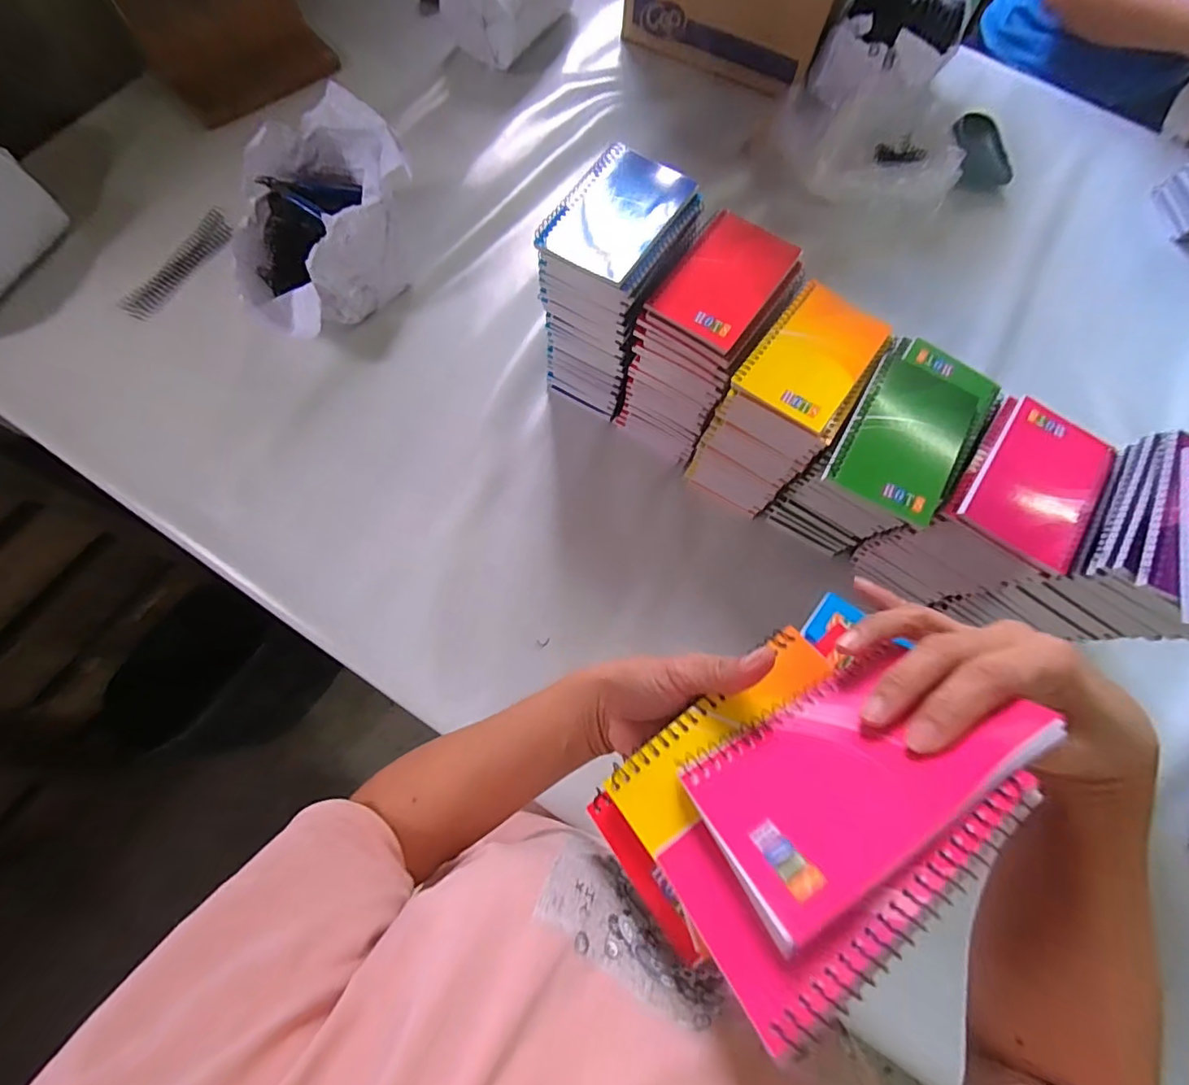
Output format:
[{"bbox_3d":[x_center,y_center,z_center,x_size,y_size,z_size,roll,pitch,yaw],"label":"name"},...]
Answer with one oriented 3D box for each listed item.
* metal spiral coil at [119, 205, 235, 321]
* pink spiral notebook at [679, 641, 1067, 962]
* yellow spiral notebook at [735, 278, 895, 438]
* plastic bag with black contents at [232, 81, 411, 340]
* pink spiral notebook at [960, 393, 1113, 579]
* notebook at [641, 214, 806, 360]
[{"bbox_3d":[-0.497,-0.334,0.619,0.024,0.021,0.169,28,76,5],"label":"metal spiral coil"},{"bbox_3d":[0.105,0.094,0.222,0.125,0.089,0.007,-31,112,-8],"label":"pink spiral notebook"},{"bbox_3d":[0.183,-0.157,0.426,0.082,0.012,0.134,36,75,8],"label":"yellow spiral notebook"},{"bbox_3d":[-0.303,-0.354,0.588,0.160,0.108,0.246,27,74,6],"label":"plastic bag with black contents"},{"bbox_3d":[0.350,-0.047,0.405,0.082,0.014,0.130,36,75,8],"label":"pink spiral notebook"},{"bbox_3d":[0.112,-0.227,0.441,0.084,0.008,0.131,34,75,8],"label":"notebook"}]

